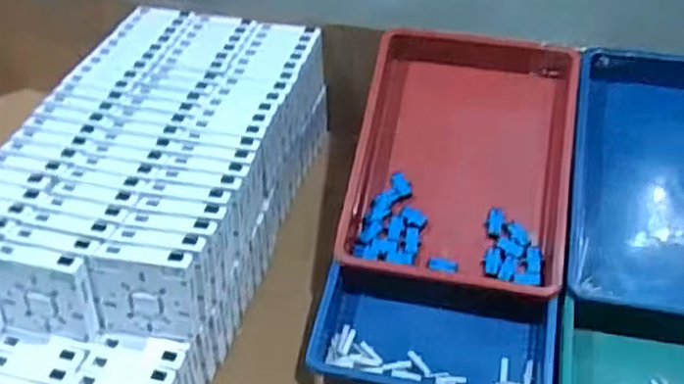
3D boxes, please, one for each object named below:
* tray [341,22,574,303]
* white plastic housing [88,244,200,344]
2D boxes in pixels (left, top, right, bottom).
[{"bbox_3d":[0.142,-0.040,0.827,0.237,0.066,0.304,8,71,10],"label":"tray"},{"bbox_3d":[-0.179,0.095,0.639,0.090,0.092,0.016,5,27,3],"label":"white plastic housing"}]

